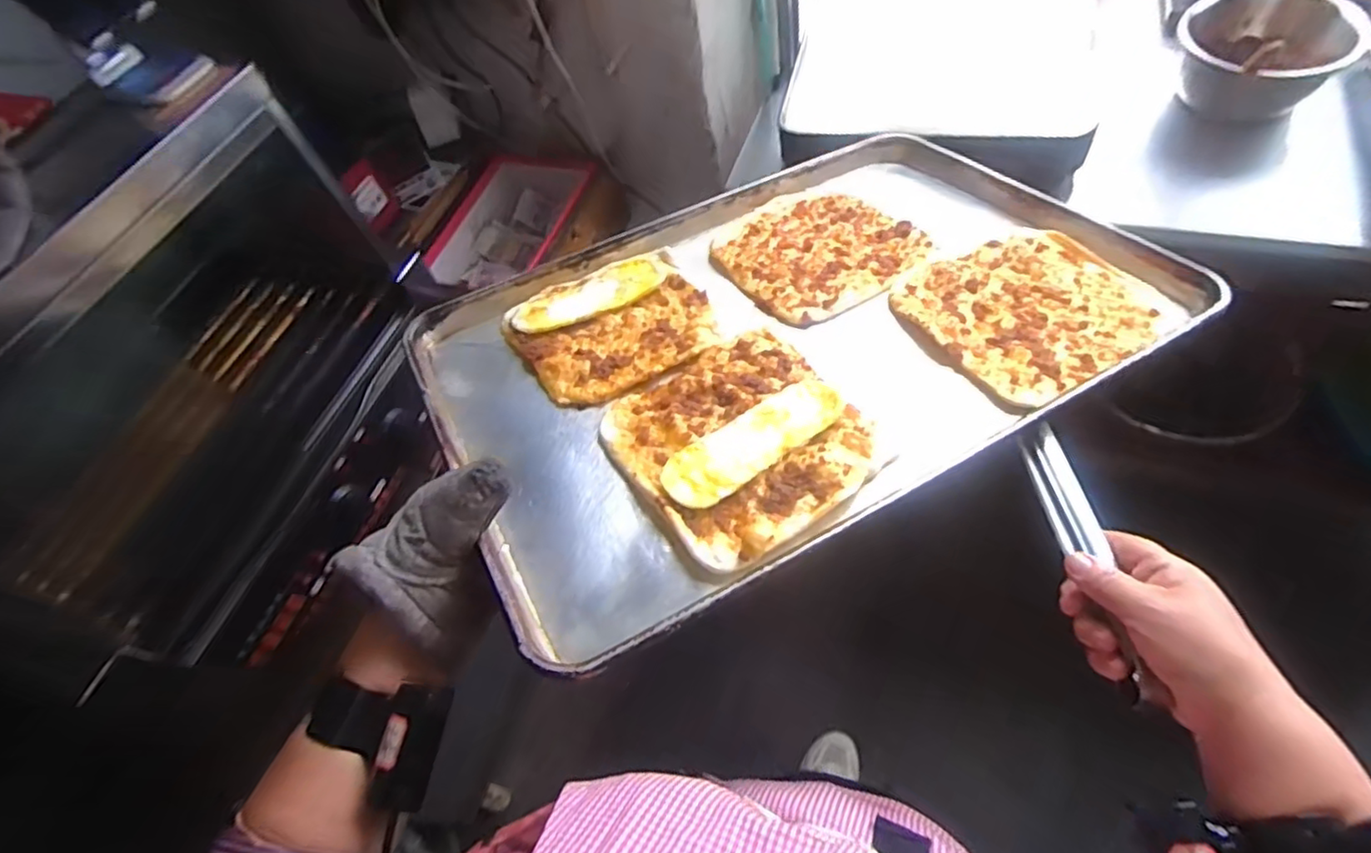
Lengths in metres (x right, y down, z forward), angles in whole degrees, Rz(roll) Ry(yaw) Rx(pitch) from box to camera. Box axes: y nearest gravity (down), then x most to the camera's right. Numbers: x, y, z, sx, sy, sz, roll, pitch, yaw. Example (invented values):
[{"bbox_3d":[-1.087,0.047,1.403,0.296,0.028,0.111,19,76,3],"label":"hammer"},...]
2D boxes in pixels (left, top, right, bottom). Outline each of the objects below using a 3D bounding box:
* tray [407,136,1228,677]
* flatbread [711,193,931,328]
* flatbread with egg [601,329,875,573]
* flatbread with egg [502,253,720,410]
[{"bbox_3d":[0.088,-0.095,0.564,0.591,0.030,0.408,-26,50,-13],"label":"tray"},{"bbox_3d":[0.128,-0.174,0.637,0.182,0.015,0.183,-25,48,-19],"label":"flatbread"},{"bbox_3d":[0.041,0.006,0.484,0.166,0.027,0.178,-26,49,-21],"label":"flatbread with egg"},{"bbox_3d":[-0.070,-0.102,0.592,0.172,0.019,0.181,-27,49,-21],"label":"flatbread with egg"}]

